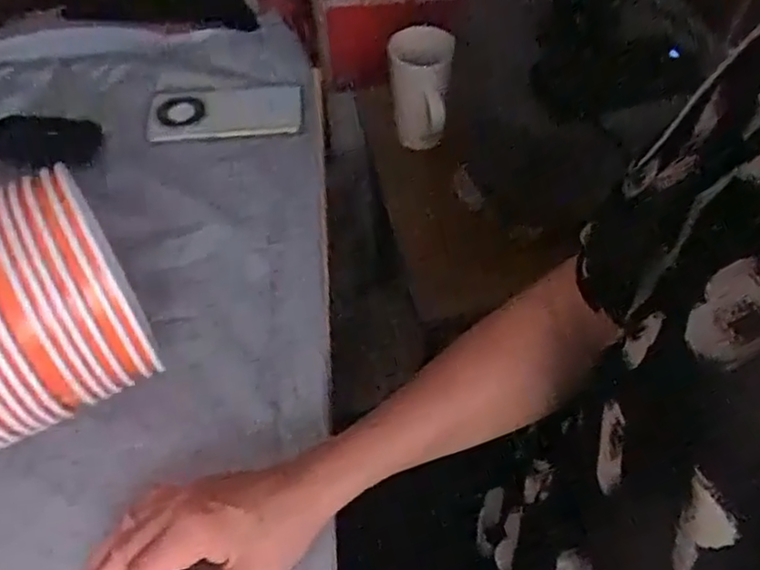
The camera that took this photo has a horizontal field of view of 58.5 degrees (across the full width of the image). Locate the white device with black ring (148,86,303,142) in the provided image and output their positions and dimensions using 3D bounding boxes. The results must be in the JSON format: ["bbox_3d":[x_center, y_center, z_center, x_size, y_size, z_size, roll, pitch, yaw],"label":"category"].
[{"bbox_3d":[-0.166,-0.189,0.733,0.161,0.006,0.077,-9,53,-4],"label":"white device with black ring"}]

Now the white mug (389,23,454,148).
[{"bbox_3d":[0.053,-0.255,0.903,0.081,0.149,0.070,1,53,3],"label":"white mug"}]

